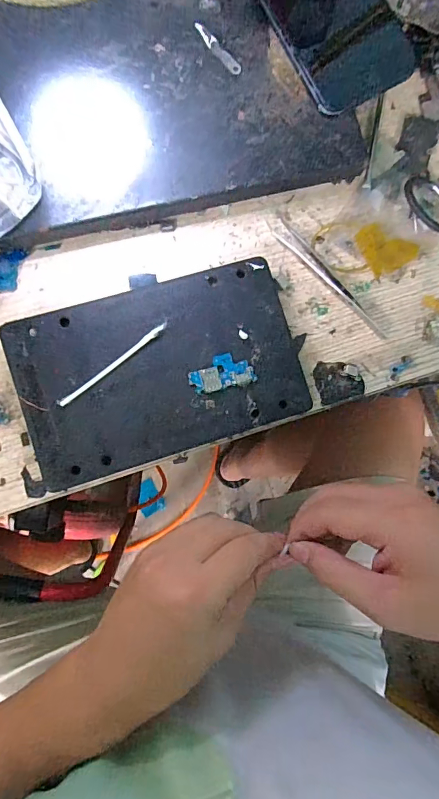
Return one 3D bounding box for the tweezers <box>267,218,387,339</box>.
[{"bbox_3d":[0.080,-0.086,0.308,0.012,0.007,0.111,-44,92,-7],"label":"tweezers"}]

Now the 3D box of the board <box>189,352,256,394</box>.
[{"bbox_3d":[0.002,-0.018,0.280,0.042,0.004,0.022,-11,88,-7],"label":"board"}]

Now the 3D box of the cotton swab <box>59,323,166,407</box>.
[{"bbox_3d":[-0.067,-0.023,0.271,0.082,0.004,0.005,-38,91,-7],"label":"cotton swab"}]

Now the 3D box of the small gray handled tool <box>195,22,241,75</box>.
[{"bbox_3d":[-0.001,-0.235,0.288,0.008,0.004,0.042,-43,92,-7],"label":"small gray handled tool"}]

